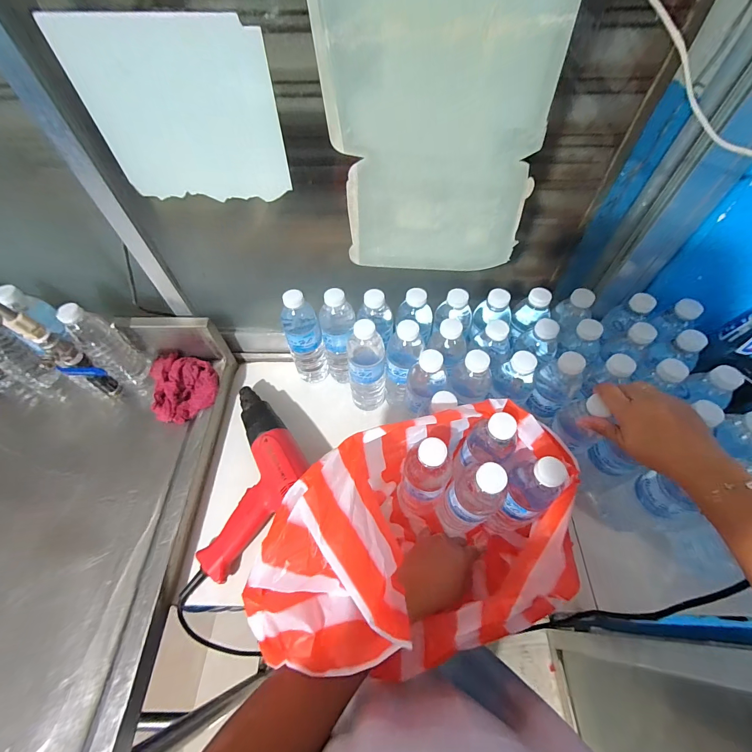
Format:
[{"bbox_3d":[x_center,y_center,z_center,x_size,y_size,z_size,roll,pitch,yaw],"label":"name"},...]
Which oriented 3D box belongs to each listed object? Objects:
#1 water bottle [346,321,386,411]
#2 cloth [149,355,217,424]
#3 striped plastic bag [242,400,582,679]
[{"bbox_3d":[-0.016,-0.013,0.574,0.064,0.204,0.067,-2,56,0],"label":"water bottle"},{"bbox_3d":[-0.341,0.014,0.615,0.107,0.044,0.130,-23,59,-14],"label":"cloth"},{"bbox_3d":[0.047,0.184,0.408,0.322,0.240,0.228,-5,57,-3],"label":"striped plastic bag"}]

